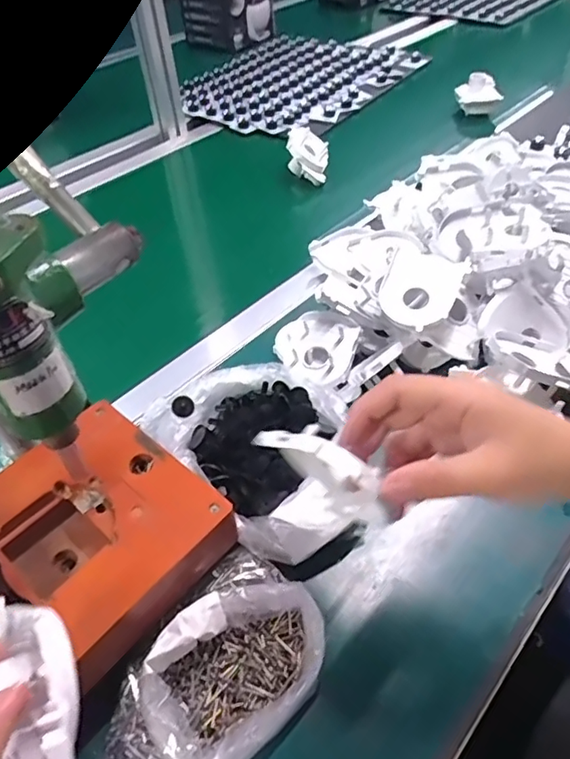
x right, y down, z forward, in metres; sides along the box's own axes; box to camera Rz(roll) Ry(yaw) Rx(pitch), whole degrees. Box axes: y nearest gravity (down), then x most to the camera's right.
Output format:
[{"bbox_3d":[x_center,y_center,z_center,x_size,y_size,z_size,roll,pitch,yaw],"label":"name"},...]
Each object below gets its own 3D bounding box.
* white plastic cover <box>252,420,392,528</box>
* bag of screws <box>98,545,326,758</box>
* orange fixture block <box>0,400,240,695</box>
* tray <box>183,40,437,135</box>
[{"bbox_3d":[0.016,0.041,0.280,0.019,0.028,0.094,-36,43,-26],"label":"white plastic cover"},{"bbox_3d":[-0.042,0.179,0.333,0.098,0.040,0.142,32,56,29],"label":"bag of screws"},{"bbox_3d":[-0.135,0.113,0.375,0.155,0.065,0.153,28,55,27],"label":"orange fixture block"},{"bbox_3d":[0.020,-0.589,1.055,0.344,0.031,0.427,26,54,26],"label":"tray"}]

